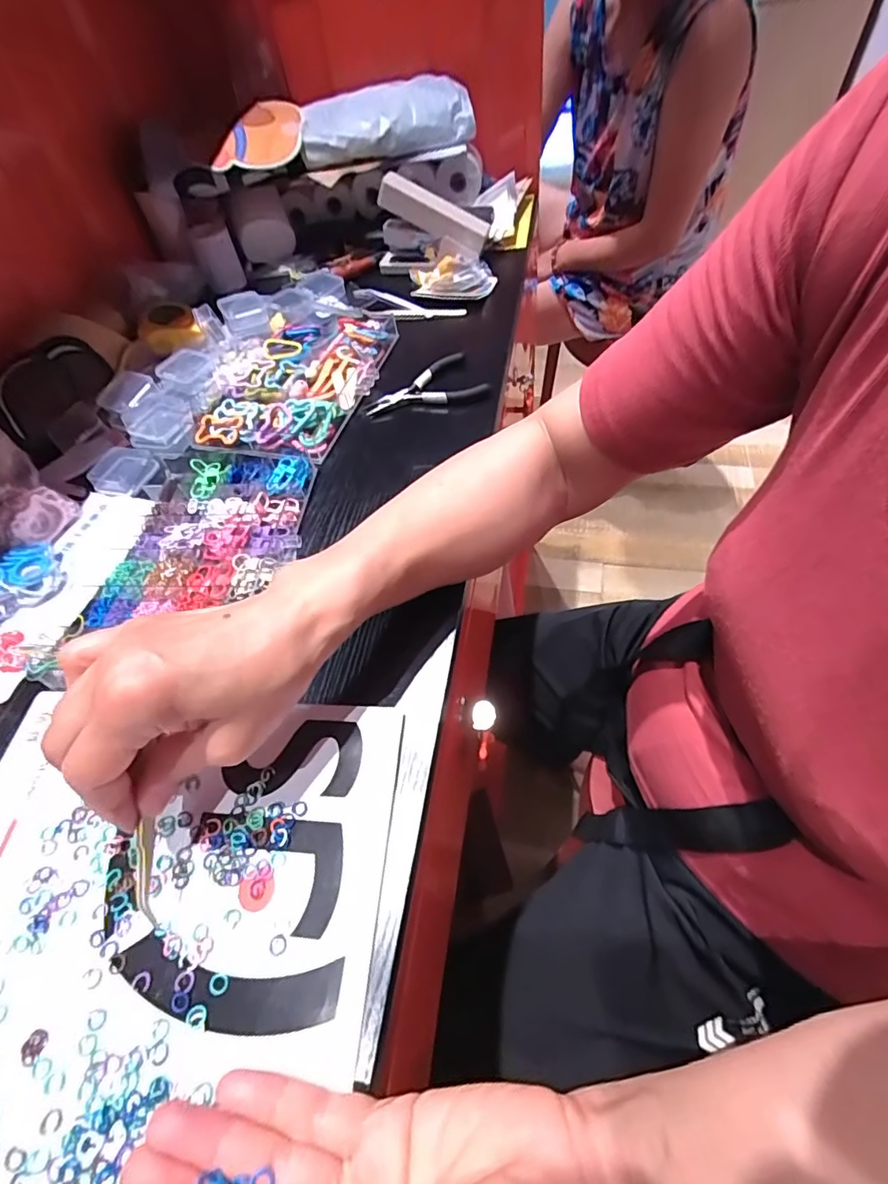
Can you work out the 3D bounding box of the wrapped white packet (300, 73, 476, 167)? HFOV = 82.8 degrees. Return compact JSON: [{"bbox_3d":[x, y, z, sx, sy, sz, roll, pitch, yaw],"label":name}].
[{"bbox_3d":[-0.068,-0.552,0.591,0.205,0.050,0.059,-20,56,-9],"label":"wrapped white packet"}]

